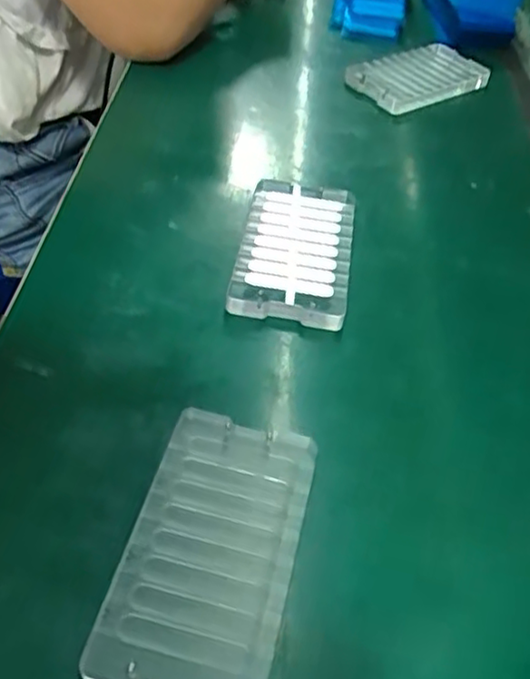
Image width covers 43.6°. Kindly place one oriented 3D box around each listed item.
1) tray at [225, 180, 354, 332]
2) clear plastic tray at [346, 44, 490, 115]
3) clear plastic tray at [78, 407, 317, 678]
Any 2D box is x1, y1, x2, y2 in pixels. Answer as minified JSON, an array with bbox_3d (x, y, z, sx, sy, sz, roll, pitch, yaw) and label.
[{"bbox_3d":[0.019,-0.058,0.410,0.067,0.015,0.118,9,47,1],"label":"tray"},{"bbox_3d":[0.138,-0.232,0.584,0.126,0.019,0.070,-21,54,-24],"label":"clear plastic tray"},{"bbox_3d":[-0.022,0.087,0.276,0.066,0.014,0.121,13,47,5],"label":"clear plastic tray"}]

